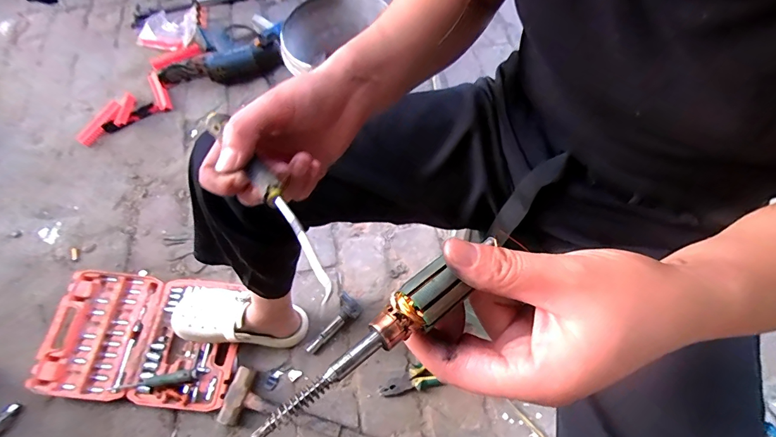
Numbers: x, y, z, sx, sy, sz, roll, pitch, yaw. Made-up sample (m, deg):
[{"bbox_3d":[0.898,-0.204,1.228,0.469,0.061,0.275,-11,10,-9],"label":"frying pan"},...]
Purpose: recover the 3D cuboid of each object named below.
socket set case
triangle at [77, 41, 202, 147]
[{"bbox_3d":[-0.496,0.242,0.803,0.390,0.047,0.250,4,62,4],"label":"socket set case"},{"bbox_3d":[-0.691,-0.362,1.108,0.134,0.048,0.427,37,70,20],"label":"triangle"}]

